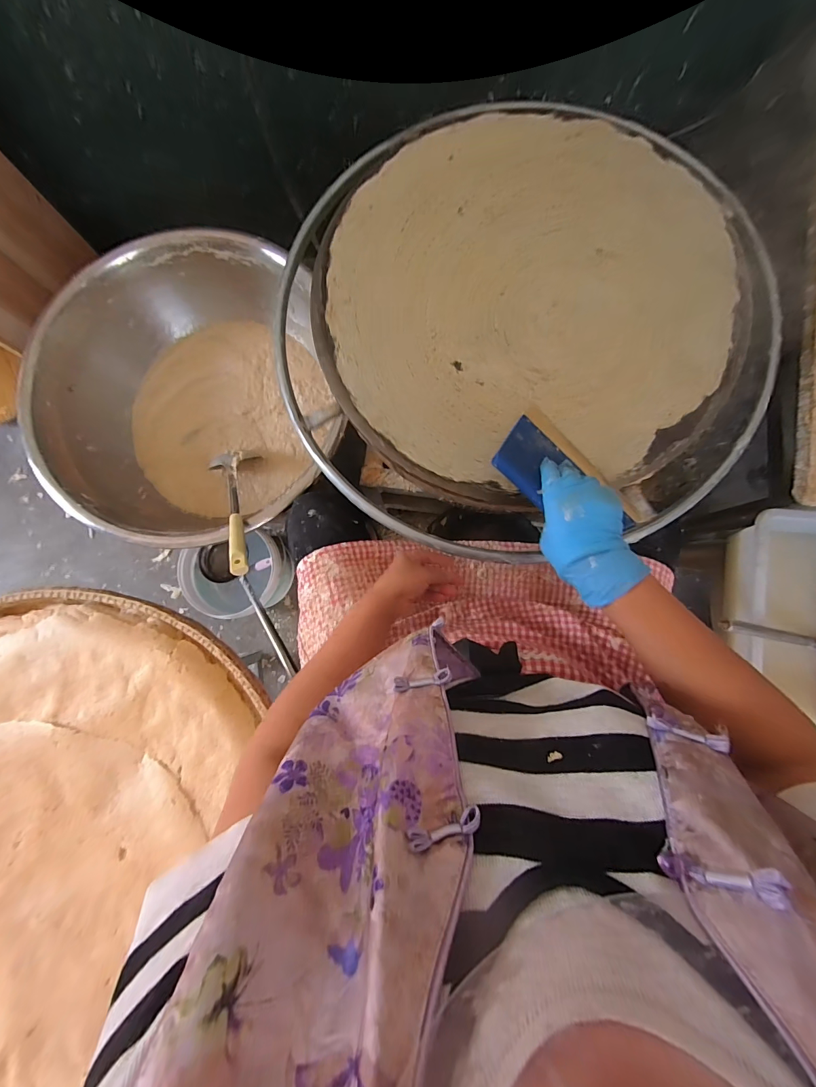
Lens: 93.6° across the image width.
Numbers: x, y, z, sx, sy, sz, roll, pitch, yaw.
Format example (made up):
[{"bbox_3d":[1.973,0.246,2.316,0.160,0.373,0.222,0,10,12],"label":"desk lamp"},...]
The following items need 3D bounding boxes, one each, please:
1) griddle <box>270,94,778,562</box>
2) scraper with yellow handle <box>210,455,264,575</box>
[{"bbox_3d":[0.167,-0.314,0.538,0.664,0.057,0.654,0,84,1],"label":"griddle"},{"bbox_3d":[-0.310,-0.066,0.701,0.078,0.075,0.347,-24,48,-1],"label":"scraper with yellow handle"}]

